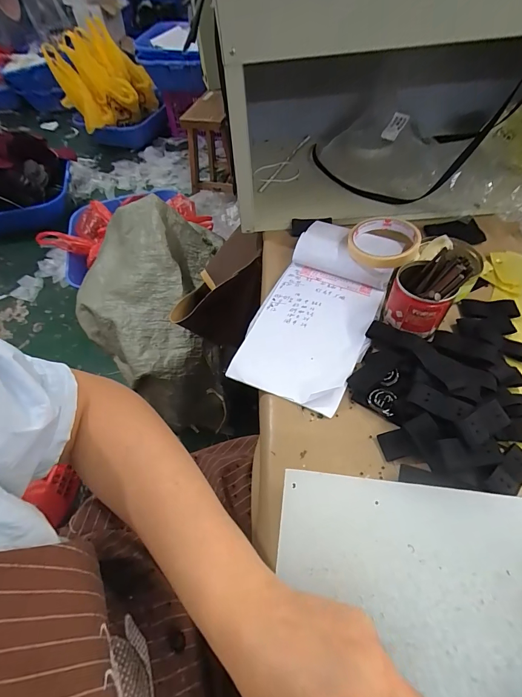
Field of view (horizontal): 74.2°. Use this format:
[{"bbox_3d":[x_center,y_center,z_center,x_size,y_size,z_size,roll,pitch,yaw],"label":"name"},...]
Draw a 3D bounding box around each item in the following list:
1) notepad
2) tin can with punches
[{"bbox_3d":[0.075,-0.058,0.425,0.131,0.024,0.265,21,58,16],"label":"notepad"},{"bbox_3d":[0.179,-0.059,0.386,0.061,0.080,0.065,-1,55,2],"label":"tin can with punches"}]

